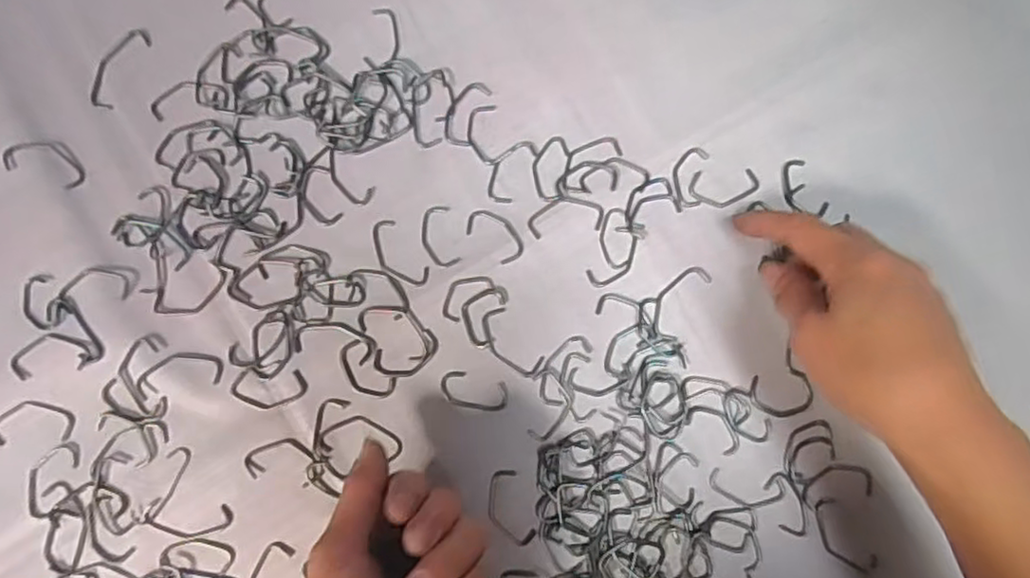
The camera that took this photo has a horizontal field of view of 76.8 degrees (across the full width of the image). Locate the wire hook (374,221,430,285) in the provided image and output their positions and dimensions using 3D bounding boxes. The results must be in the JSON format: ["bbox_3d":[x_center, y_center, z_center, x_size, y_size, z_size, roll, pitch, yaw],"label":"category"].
[{"bbox_3d":[-0.063,-0.018,0.347,0.019,0.004,0.041,-36,86,-7],"label":"wire hook"}]

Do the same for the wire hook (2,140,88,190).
[{"bbox_3d":[-0.245,-0.068,0.341,0.039,0.007,0.022,17,83,-1],"label":"wire hook"}]

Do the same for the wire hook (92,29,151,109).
[{"bbox_3d":[-0.215,-0.121,0.351,0.018,0.004,0.048,25,83,0],"label":"wire hook"}]

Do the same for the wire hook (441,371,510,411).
[{"bbox_3d":[-0.021,0.054,0.340,0.035,0.004,0.017,11,83,-2],"label":"wire hook"}]

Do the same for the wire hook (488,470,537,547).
[{"bbox_3d":[-0.003,0.114,0.336,0.020,0.004,0.040,-19,85,-5],"label":"wire hook"}]

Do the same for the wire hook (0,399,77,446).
[{"bbox_3d":[-0.243,0.067,0.325,0.040,0.004,0.021,-4,83,-3],"label":"wire hook"}]

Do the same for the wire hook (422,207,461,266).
[{"bbox_3d":[-0.041,-0.028,0.350,0.017,0.004,0.033,-11,84,-4],"label":"wire hook"}]

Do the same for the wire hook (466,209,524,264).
[{"bbox_3d":[-0.010,-0.029,0.351,0.035,0.004,0.019,41,83,2],"label":"wire hook"}]

